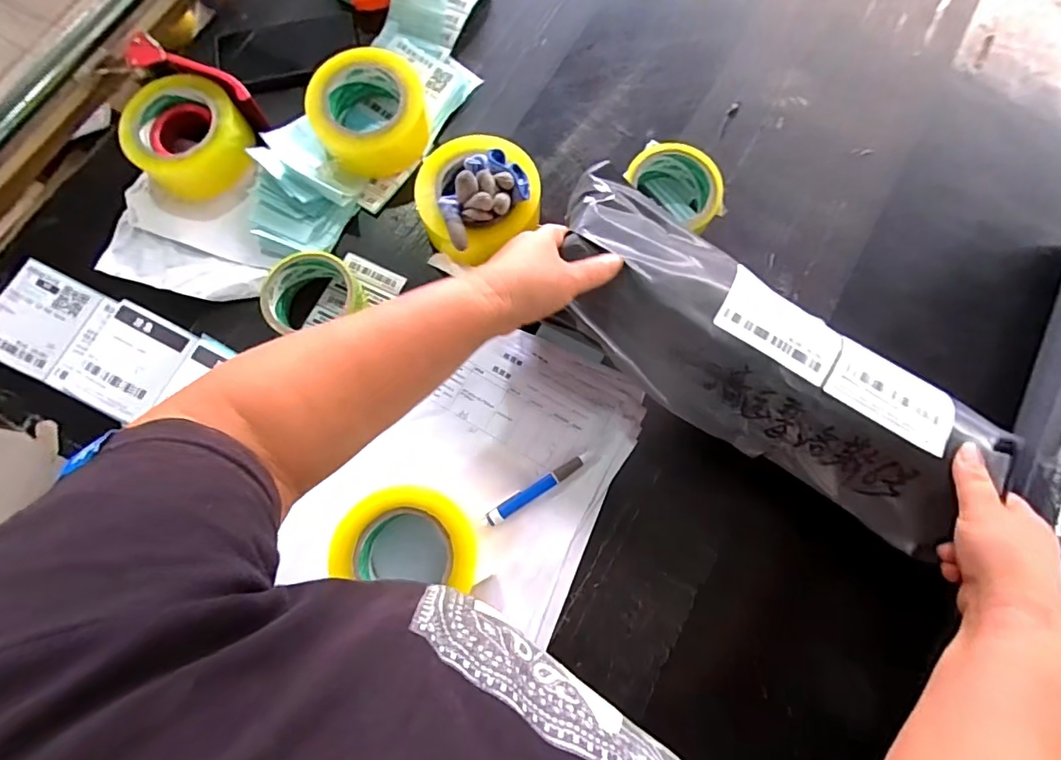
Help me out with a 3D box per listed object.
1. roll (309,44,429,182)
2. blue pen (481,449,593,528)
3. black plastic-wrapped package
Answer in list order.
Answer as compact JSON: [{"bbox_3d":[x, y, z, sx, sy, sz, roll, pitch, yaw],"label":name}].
[{"bbox_3d":[-0.171,-0.288,0.559,0.117,0.052,0.119,0,77,-1],"label":"roll"},{"bbox_3d":[0.008,0.100,0.489,0.119,0.013,0.014,-32,79,-8],"label":"blue pen"},{"bbox_3d":[0.191,-0.014,0.441,0.418,0.061,0.137,39,79,7],"label":"black plastic-wrapped package"}]

